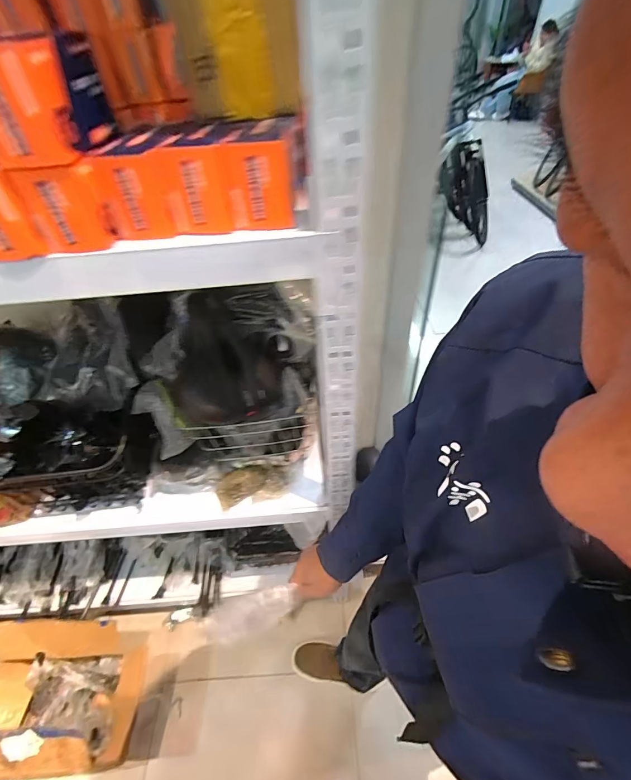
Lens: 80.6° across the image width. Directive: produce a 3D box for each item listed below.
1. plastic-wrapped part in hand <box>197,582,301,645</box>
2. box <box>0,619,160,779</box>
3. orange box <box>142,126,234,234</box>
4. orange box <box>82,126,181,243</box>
[{"bbox_3d":[-0.108,0.370,0.618,0.151,0.030,0.052,-17,48,-10],"label":"plastic-wrapped part in hand"},{"bbox_3d":[-0.694,0.852,1.039,0.450,0.276,0.317,-6,47,-2],"label":"box"},{"bbox_3d":[-0.120,-0.204,0.367,0.062,0.076,0.054,-10,47,-5],"label":"orange box"},{"bbox_3d":[-0.179,-0.198,0.368,0.067,0.078,0.057,-12,47,-7],"label":"orange box"}]

